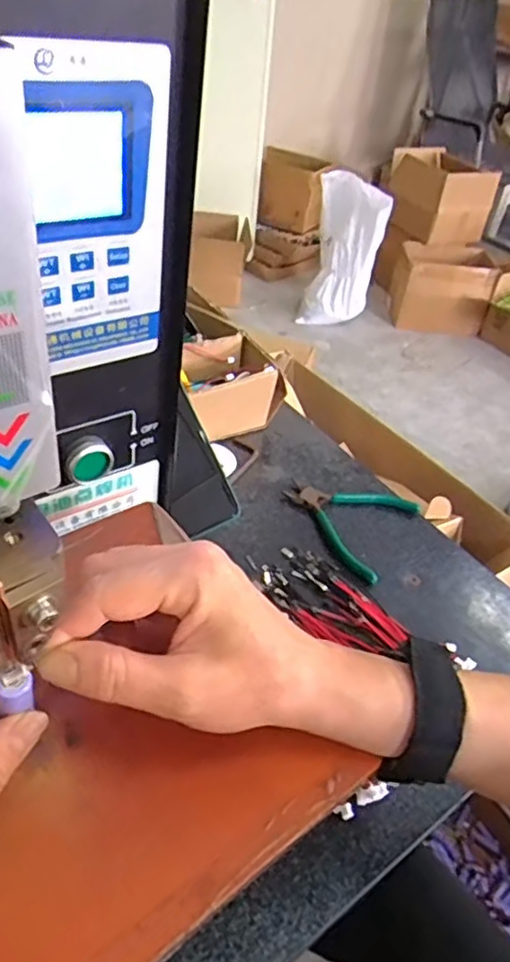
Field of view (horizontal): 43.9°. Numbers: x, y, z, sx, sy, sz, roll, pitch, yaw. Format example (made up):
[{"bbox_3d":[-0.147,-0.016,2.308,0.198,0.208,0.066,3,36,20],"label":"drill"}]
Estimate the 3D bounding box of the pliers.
[{"bbox_3d":[0.077,0.033,0.572,0.111,0.009,0.114,24,43,18],"label":"pliers"}]

